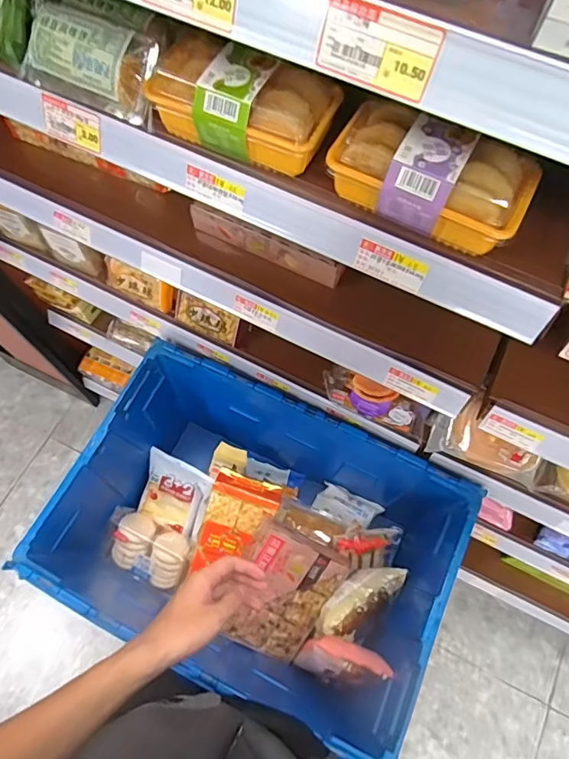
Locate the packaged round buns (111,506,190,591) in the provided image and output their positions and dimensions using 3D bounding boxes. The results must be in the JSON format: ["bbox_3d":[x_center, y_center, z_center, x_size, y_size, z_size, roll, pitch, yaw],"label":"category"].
[{"bbox_3d":[-0.256,0.319,0.930,0.163,0.066,0.100,26,70,10],"label":"packaged round buns"}]

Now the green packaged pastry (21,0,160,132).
[{"bbox_3d":[-0.181,-0.301,0.466,0.159,0.055,0.059,28,70,10],"label":"green packaged pastry"}]

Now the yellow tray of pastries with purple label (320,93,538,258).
[{"bbox_3d":[0.116,-0.162,0.399,0.154,0.059,0.075,22,70,8],"label":"yellow tray of pastries with purple label"}]

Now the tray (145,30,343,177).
[{"bbox_3d":[-0.037,-0.239,0.431,0.156,0.058,0.078,22,70,8],"label":"tray"}]

